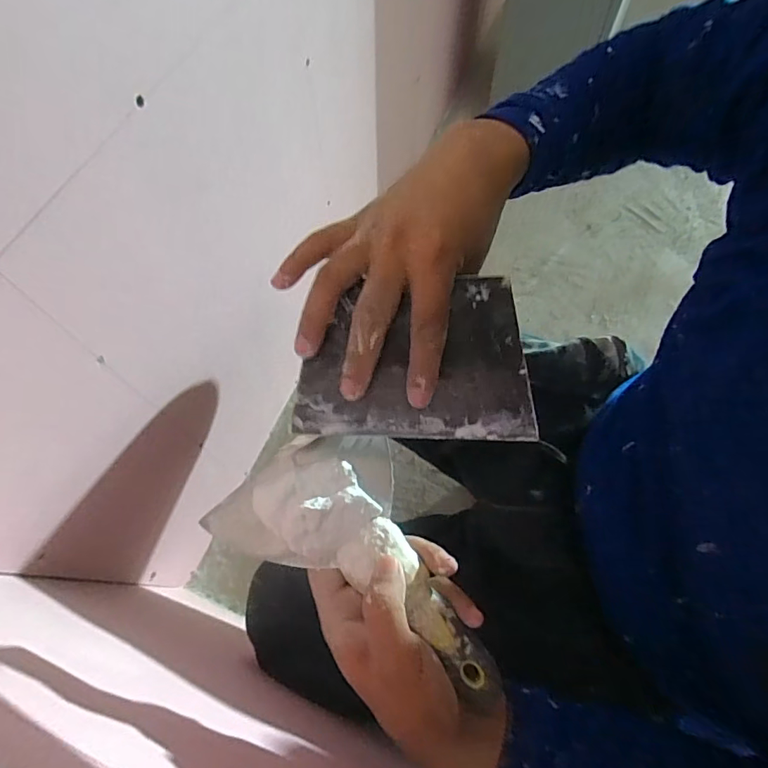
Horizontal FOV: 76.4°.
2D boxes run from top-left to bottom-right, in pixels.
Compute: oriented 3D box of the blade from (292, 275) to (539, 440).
[{"bbox_3d":[0.016,-0.013,0.296,0.141,0.004,0.093,-1,95,7],"label":"blade"}]

